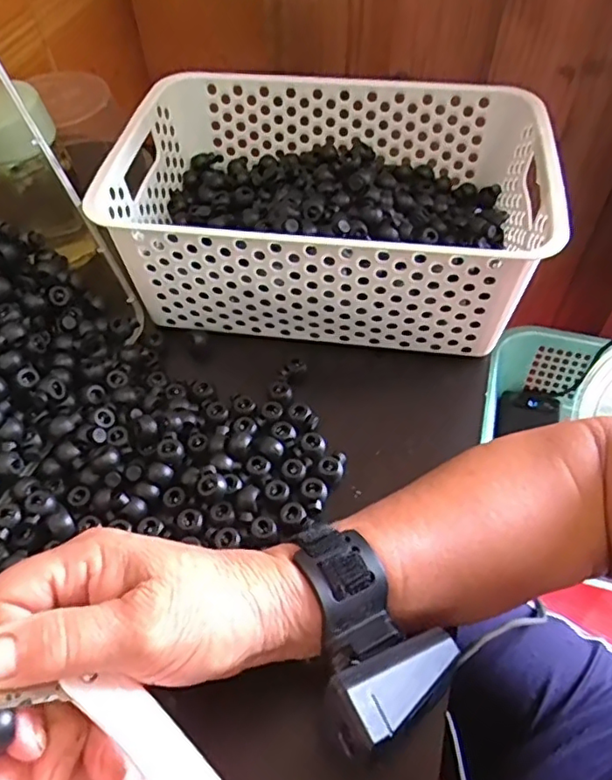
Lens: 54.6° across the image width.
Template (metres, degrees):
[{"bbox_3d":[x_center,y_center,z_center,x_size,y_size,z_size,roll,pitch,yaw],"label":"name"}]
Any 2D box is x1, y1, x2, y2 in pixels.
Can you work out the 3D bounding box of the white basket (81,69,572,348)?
[{"bbox_3d":[0.017,-0.143,0.457,0.292,0.099,0.202,7,53,6],"label":"white basket"}]

